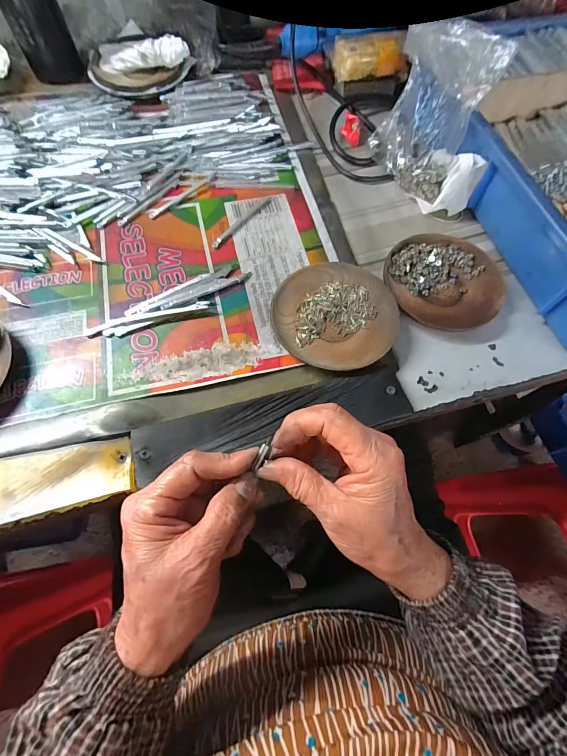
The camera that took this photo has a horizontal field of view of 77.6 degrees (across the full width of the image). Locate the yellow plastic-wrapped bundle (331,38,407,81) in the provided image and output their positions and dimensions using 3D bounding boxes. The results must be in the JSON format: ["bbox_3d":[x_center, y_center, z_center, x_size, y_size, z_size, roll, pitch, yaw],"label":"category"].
[{"bbox_3d":[0.110,-0.409,0.449,0.088,0.034,0.033,-10,67,-6],"label":"yellow plastic-wrapped bundle"}]

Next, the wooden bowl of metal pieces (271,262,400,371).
[{"bbox_3d":[0.048,-0.058,0.334,0.112,0.017,0.114,1,67,-2],"label":"wooden bowl of metal pieces"}]

